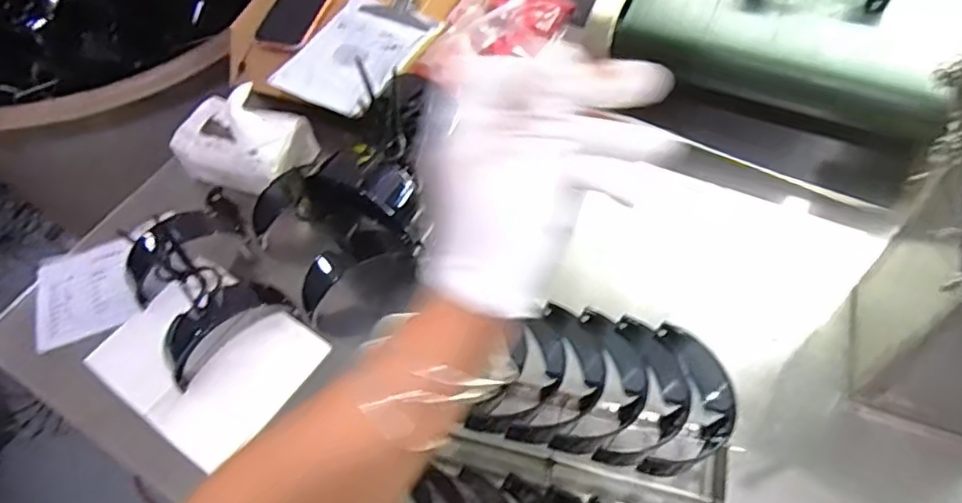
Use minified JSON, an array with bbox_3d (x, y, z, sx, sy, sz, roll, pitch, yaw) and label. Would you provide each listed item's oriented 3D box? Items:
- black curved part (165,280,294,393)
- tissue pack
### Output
[{"bbox_3d":[-0.286,0.079,0.659,0.140,0.070,0.051,-38,62,-19],"label":"black curved part"},{"bbox_3d":[-0.311,-0.151,0.792,0.158,0.093,0.124,18,60,15],"label":"tissue pack"}]

